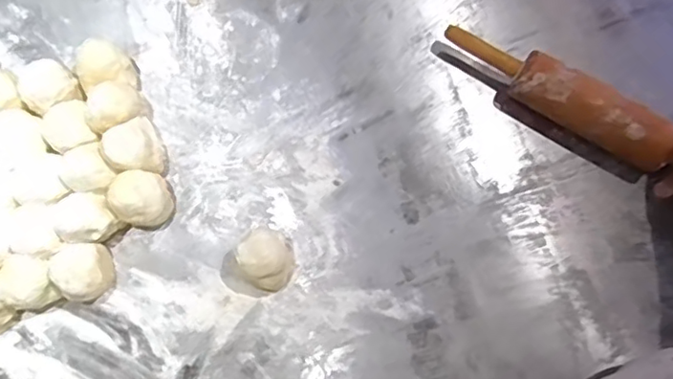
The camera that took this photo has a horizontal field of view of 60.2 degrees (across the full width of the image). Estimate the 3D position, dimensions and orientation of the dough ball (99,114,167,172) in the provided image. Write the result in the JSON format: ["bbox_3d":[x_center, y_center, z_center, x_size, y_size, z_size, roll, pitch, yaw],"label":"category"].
[{"bbox_3d":[-0.206,-0.039,0.599,0.050,0.051,0.059,-29,81,-5],"label":"dough ball"}]

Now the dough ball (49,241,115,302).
[{"bbox_3d":[-0.251,0.083,0.578,0.050,0.053,0.055,0,80,0],"label":"dough ball"}]

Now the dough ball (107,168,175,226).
[{"bbox_3d":[-0.196,0.010,0.588,0.051,0.059,0.052,0,80,0],"label":"dough ball"}]

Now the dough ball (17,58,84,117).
[{"bbox_3d":[-0.301,-0.106,0.612,0.056,0.049,0.055,0,80,0],"label":"dough ball"}]

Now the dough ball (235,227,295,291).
[{"bbox_3d":[-0.068,0.070,0.577,0.047,0.052,0.057,-29,81,-5],"label":"dough ball"}]

